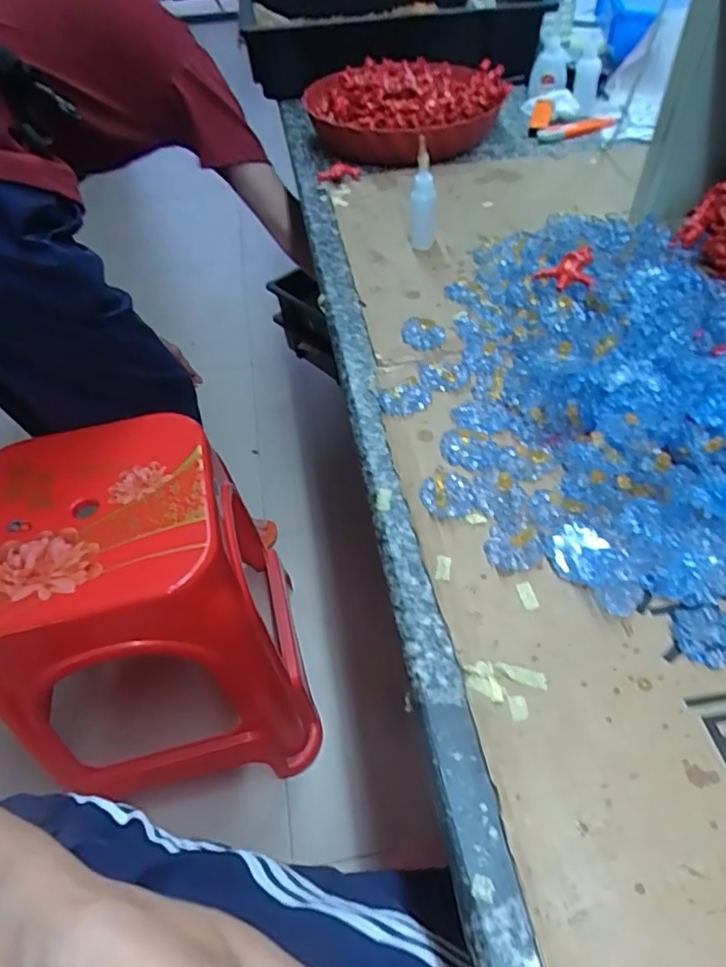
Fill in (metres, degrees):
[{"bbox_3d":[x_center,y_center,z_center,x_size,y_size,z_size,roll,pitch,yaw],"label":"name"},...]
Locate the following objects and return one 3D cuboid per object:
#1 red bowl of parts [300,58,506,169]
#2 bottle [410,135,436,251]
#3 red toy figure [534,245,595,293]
[{"bbox_3d":[0.044,-0.447,0.713,0.231,0.081,0.187,4,49,7],"label":"red bowl of parts"},{"bbox_3d":[0.053,-0.251,0.524,0.022,0.088,0.020,0,49,3],"label":"bottle"},{"bbox_3d":[0.154,-0.163,0.455,0.041,0.028,0.021,2,49,5],"label":"red toy figure"}]

